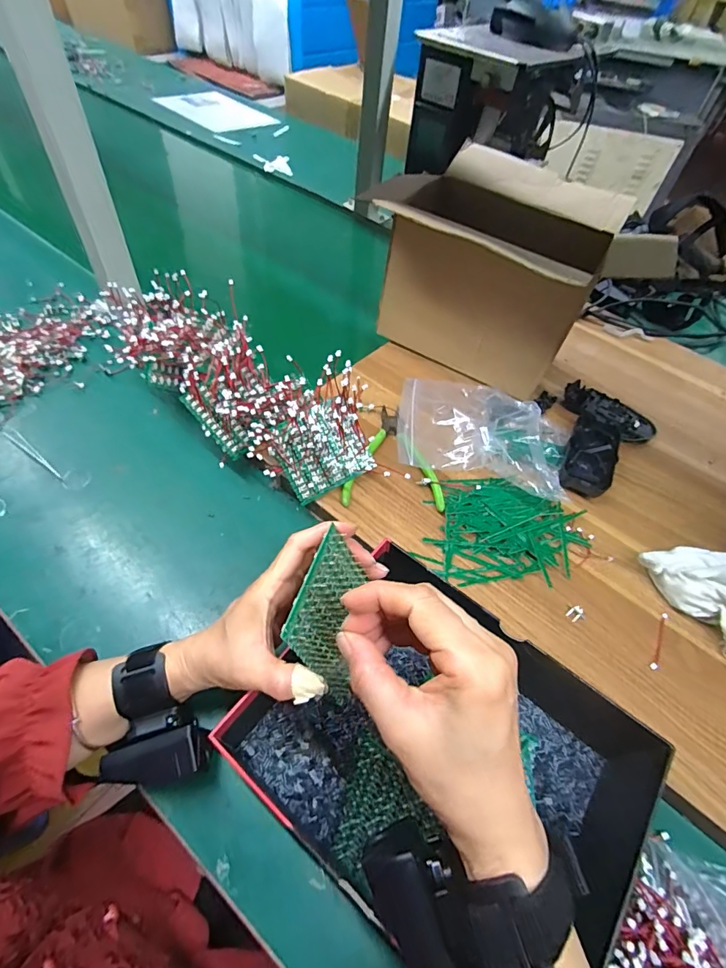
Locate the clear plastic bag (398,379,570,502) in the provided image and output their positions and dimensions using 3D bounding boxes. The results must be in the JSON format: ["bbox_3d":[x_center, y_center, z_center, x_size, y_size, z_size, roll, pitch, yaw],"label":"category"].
[{"bbox_3d":[0.141,-0.067,0.504,0.199,0.049,0.173,8,53,-1],"label":"clear plastic bag"}]

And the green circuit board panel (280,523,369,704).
[{"bbox_3d":[-0.017,0.082,0.291,0.007,0.067,0.091,-12,36,33],"label":"green circuit board panel"}]

